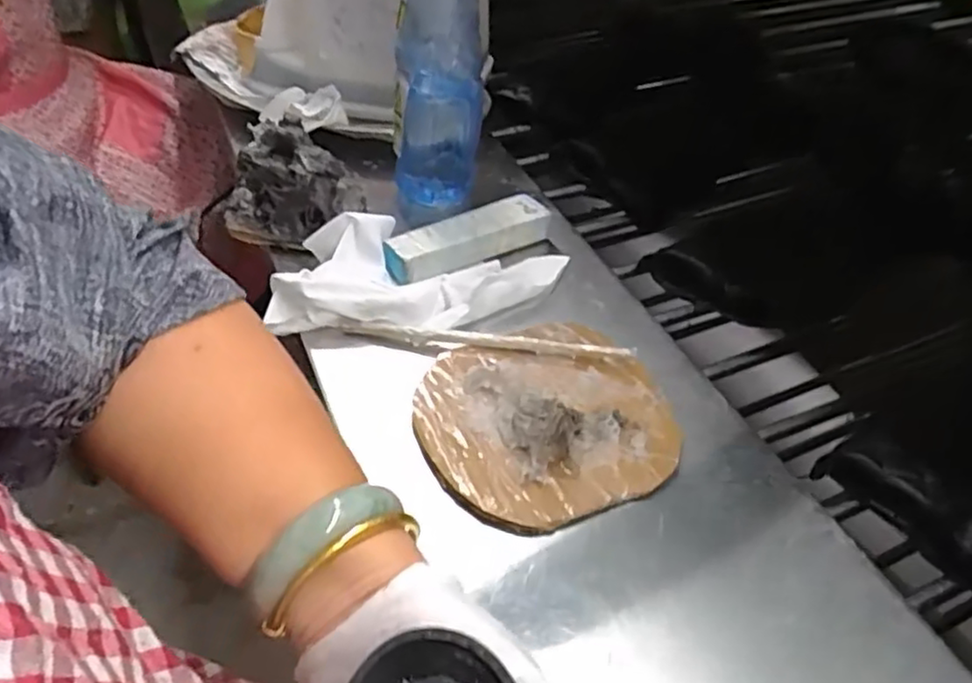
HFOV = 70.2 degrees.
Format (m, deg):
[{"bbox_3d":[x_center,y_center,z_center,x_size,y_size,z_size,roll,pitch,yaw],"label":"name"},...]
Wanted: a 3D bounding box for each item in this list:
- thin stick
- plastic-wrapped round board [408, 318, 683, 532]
[{"bbox_3d":[-0.003,-0.001,0.463,0.195,0.010,0.011,6,44,7],"label":"thin stick"},{"bbox_3d":[0.035,0.043,0.420,0.147,0.026,0.133,-18,46,-17],"label":"plastic-wrapped round board"}]

